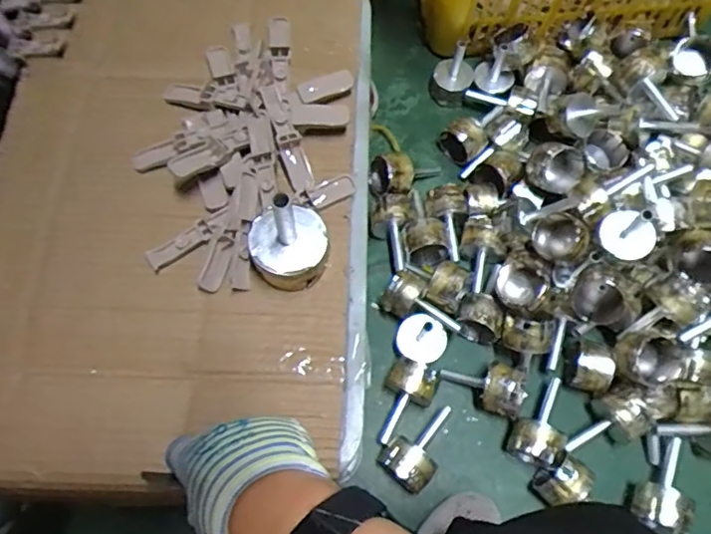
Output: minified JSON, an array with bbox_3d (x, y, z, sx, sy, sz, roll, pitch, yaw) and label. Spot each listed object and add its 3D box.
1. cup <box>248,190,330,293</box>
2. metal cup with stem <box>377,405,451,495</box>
[{"bbox_3d":[-0.055,-0.026,0.425,0.066,0.100,0.057,1,69,1],"label":"cup"},{"bbox_3d":[0.085,0.218,0.682,0.063,0.050,0.110,42,75,14],"label":"metal cup with stem"}]

